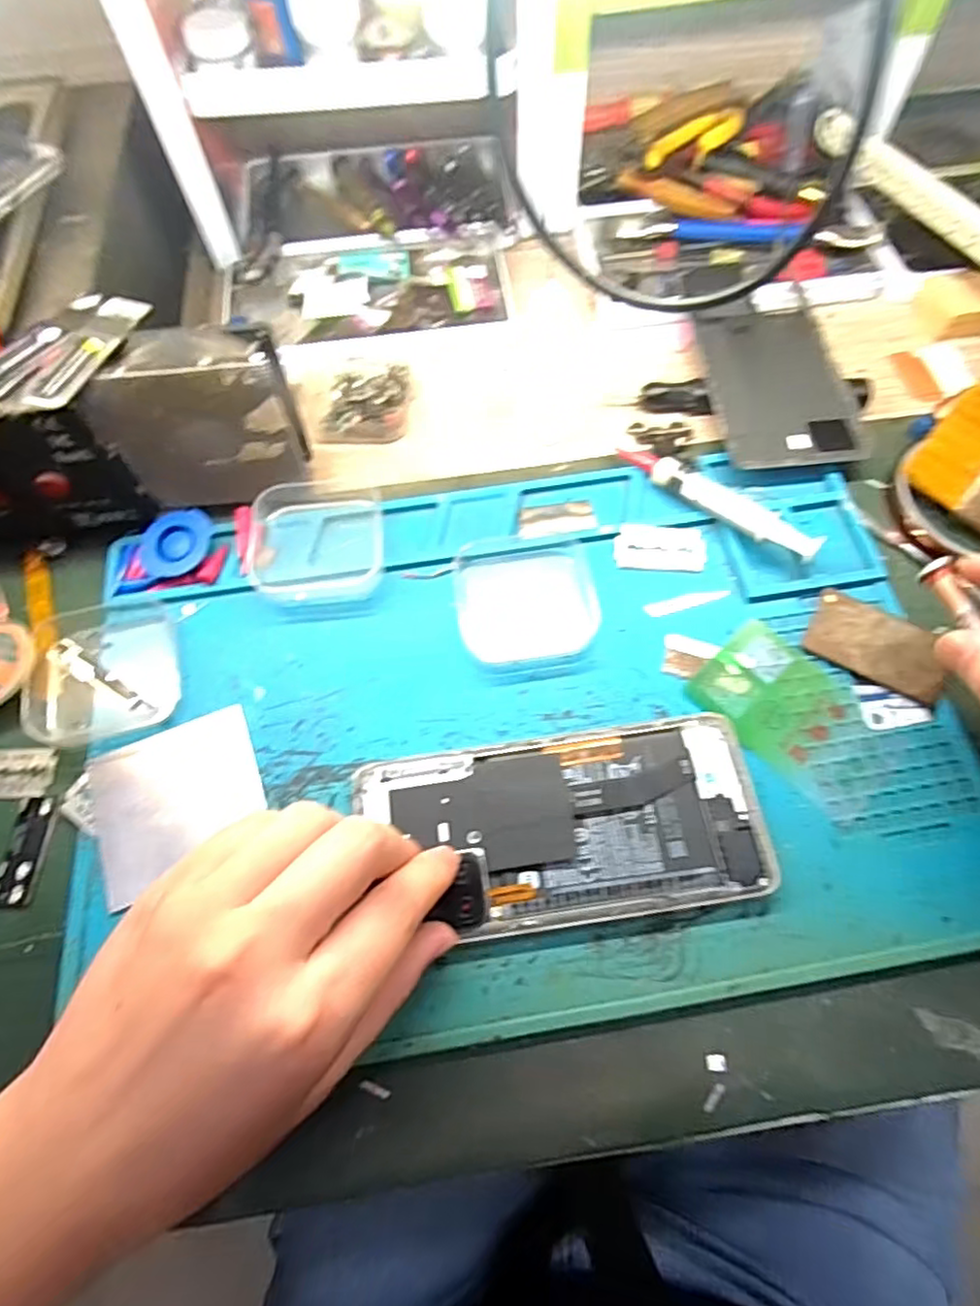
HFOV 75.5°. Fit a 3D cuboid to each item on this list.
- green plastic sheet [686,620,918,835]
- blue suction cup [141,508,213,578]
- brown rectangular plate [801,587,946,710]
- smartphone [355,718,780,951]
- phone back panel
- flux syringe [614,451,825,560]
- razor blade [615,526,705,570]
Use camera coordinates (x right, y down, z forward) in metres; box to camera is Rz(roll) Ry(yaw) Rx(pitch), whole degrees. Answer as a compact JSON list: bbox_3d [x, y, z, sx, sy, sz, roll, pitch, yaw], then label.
[{"bbox_3d":[0.137,0.029,0.278,0.053,0.004,0.087,-42,71,-16],"label":"green plastic sheet"},{"bbox_3d":[-0.155,-0.054,0.313,0.034,0.004,0.034,-1,81,6],"label":"blue suction cup"},{"bbox_3d":[0.178,-0.004,0.290,0.059,0.007,0.034,29,70,14],"label":"brown rectangular plate"},{"bbox_3d":[0.030,0.070,0.255,0.156,0.004,0.074,-9,66,-2],"label":"smartphone"},{"bbox_3d":[0.158,-0.154,0.354,0.069,0.006,0.124,-6,66,-2],"label":"phone back panel"},{"bbox_3d":[0.113,-0.077,0.320,0.107,0.015,0.015,37,72,16],"label":"flux syringe"},{"bbox_3d":[0.085,-0.053,0.319,0.045,0.004,0.025,3,66,3],"label":"razor blade"}]

